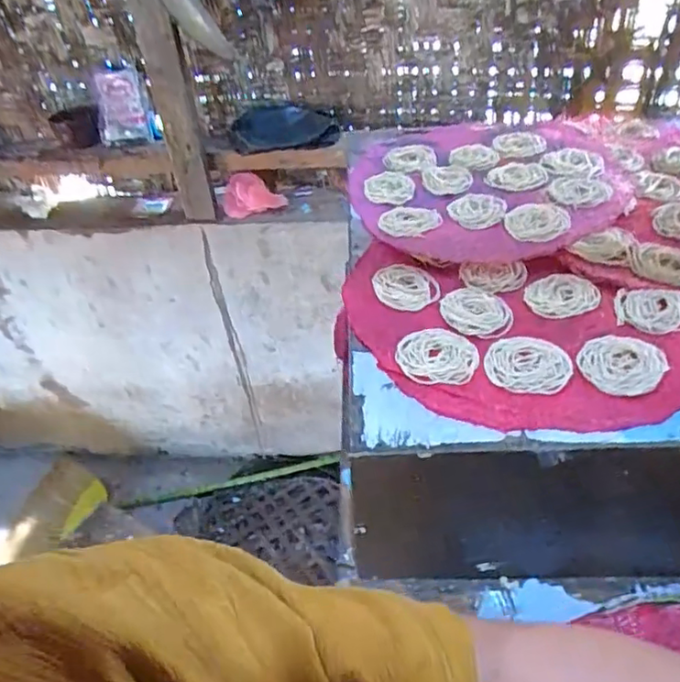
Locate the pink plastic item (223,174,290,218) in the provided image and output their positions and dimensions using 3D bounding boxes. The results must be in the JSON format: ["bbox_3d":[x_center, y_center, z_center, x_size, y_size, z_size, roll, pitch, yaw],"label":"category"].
[{"bbox_3d":[-0.173,-0.294,1.169,0.126,0.058,0.066,-8,43,-4],"label":"pink plastic item"}]

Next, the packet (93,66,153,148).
[{"bbox_3d":[-0.415,-0.438,1.106,0.097,0.133,0.030,1,43,7],"label":"packet"}]

